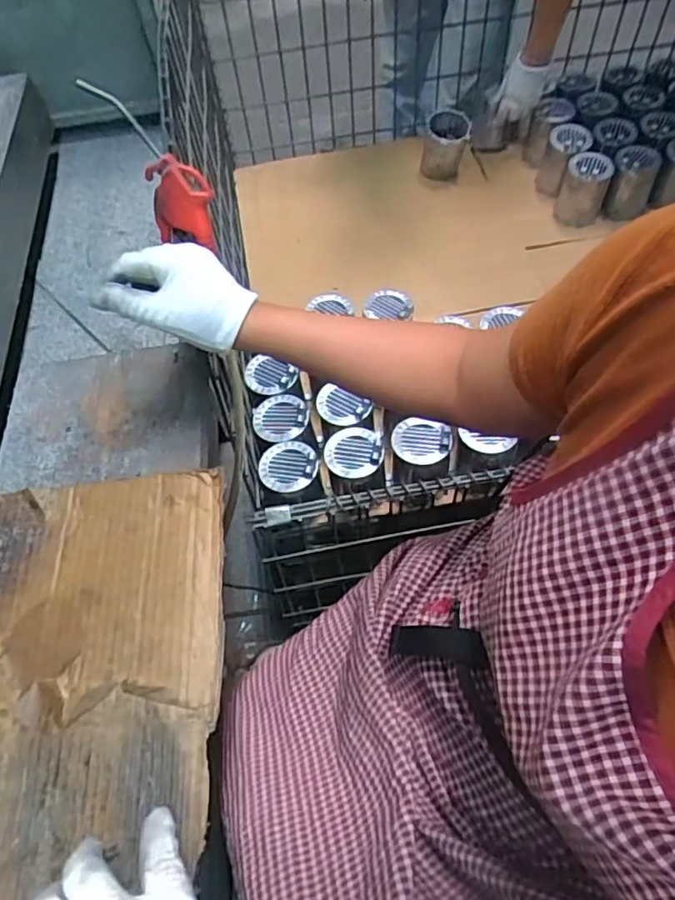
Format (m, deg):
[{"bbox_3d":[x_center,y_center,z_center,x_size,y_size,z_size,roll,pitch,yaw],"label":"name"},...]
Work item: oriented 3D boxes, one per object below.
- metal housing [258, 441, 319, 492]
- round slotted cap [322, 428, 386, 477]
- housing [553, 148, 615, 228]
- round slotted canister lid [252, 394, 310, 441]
[{"bbox_3d":[-0.074,0.022,0.857,0.083,0.018,0.080,-2,59,3],"label":"metal housing"},{"bbox_3d":[0.024,0.001,0.854,0.085,0.019,0.077,5,60,7],"label":"round slotted cap"},{"bbox_3d":[0.485,-0.511,1.156,0.086,0.126,0.074,18,62,14],"label":"housing"},{"bbox_3d":[-0.089,-0.053,0.906,0.086,0.021,0.083,-2,59,3],"label":"round slotted canister lid"}]

